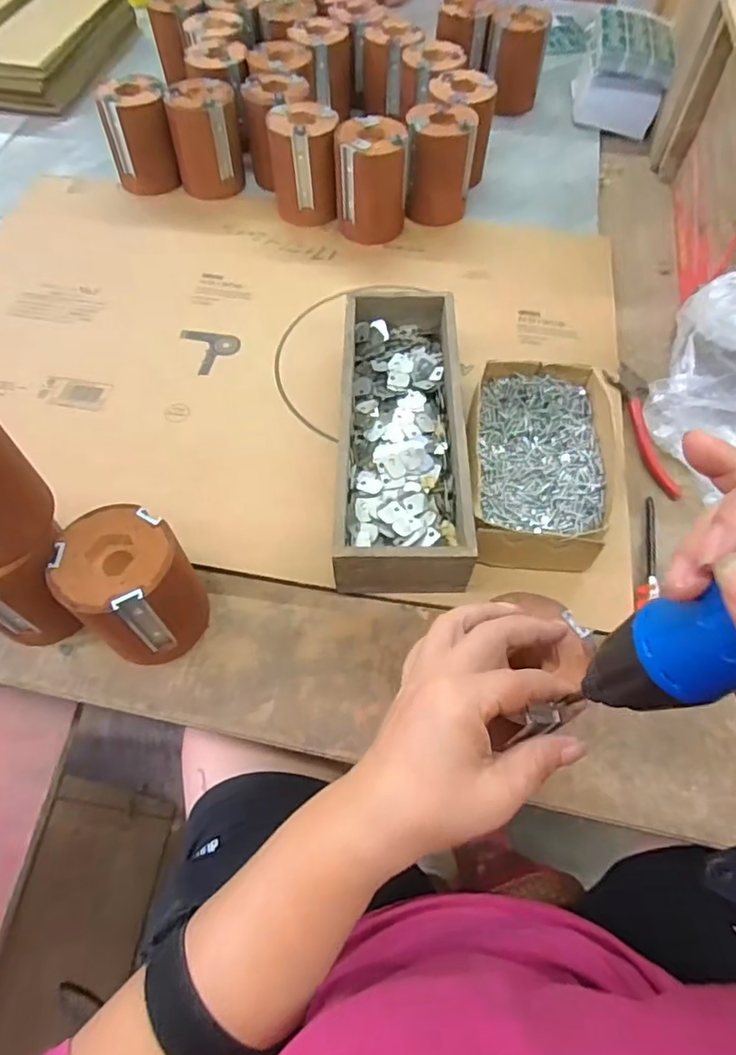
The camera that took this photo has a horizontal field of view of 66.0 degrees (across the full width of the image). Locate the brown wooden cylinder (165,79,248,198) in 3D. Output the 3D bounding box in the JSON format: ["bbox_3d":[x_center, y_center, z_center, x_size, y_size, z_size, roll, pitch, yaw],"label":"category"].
[{"bbox_3d":[-0.191,-0.463,0.676,0.077,0.100,0.071,-9,61,-6],"label":"brown wooden cylinder"}]

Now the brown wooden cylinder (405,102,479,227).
[{"bbox_3d":[0.081,-0.419,0.654,0.072,0.099,0.076,0,61,-2],"label":"brown wooden cylinder"}]

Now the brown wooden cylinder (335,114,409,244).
[{"bbox_3d":[0.005,-0.386,0.634,0.078,0.100,0.074,4,61,1],"label":"brown wooden cylinder"}]

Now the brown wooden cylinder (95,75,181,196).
[{"bbox_3d":[-0.276,-0.475,0.689,0.076,0.100,0.081,-13,62,-9],"label":"brown wooden cylinder"}]

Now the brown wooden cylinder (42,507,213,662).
[{"bbox_3d":[-0.163,0.043,0.404,0.081,0.099,0.075,1,61,-1],"label":"brown wooden cylinder"}]

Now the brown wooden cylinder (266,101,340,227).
[{"bbox_3d":[-0.072,-0.419,0.657,0.073,0.101,0.082,2,61,-1],"label":"brown wooden cylinder"}]

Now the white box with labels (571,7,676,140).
[{"bbox_3d":[0.355,-0.641,0.799,0.110,0.100,0.136,8,61,3],"label":"white box with labels"}]

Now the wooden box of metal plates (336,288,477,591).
[{"bbox_3d":[0.028,-0.083,0.486,0.098,0.068,0.291,1,61,-1],"label":"wooden box of metal plates"}]

